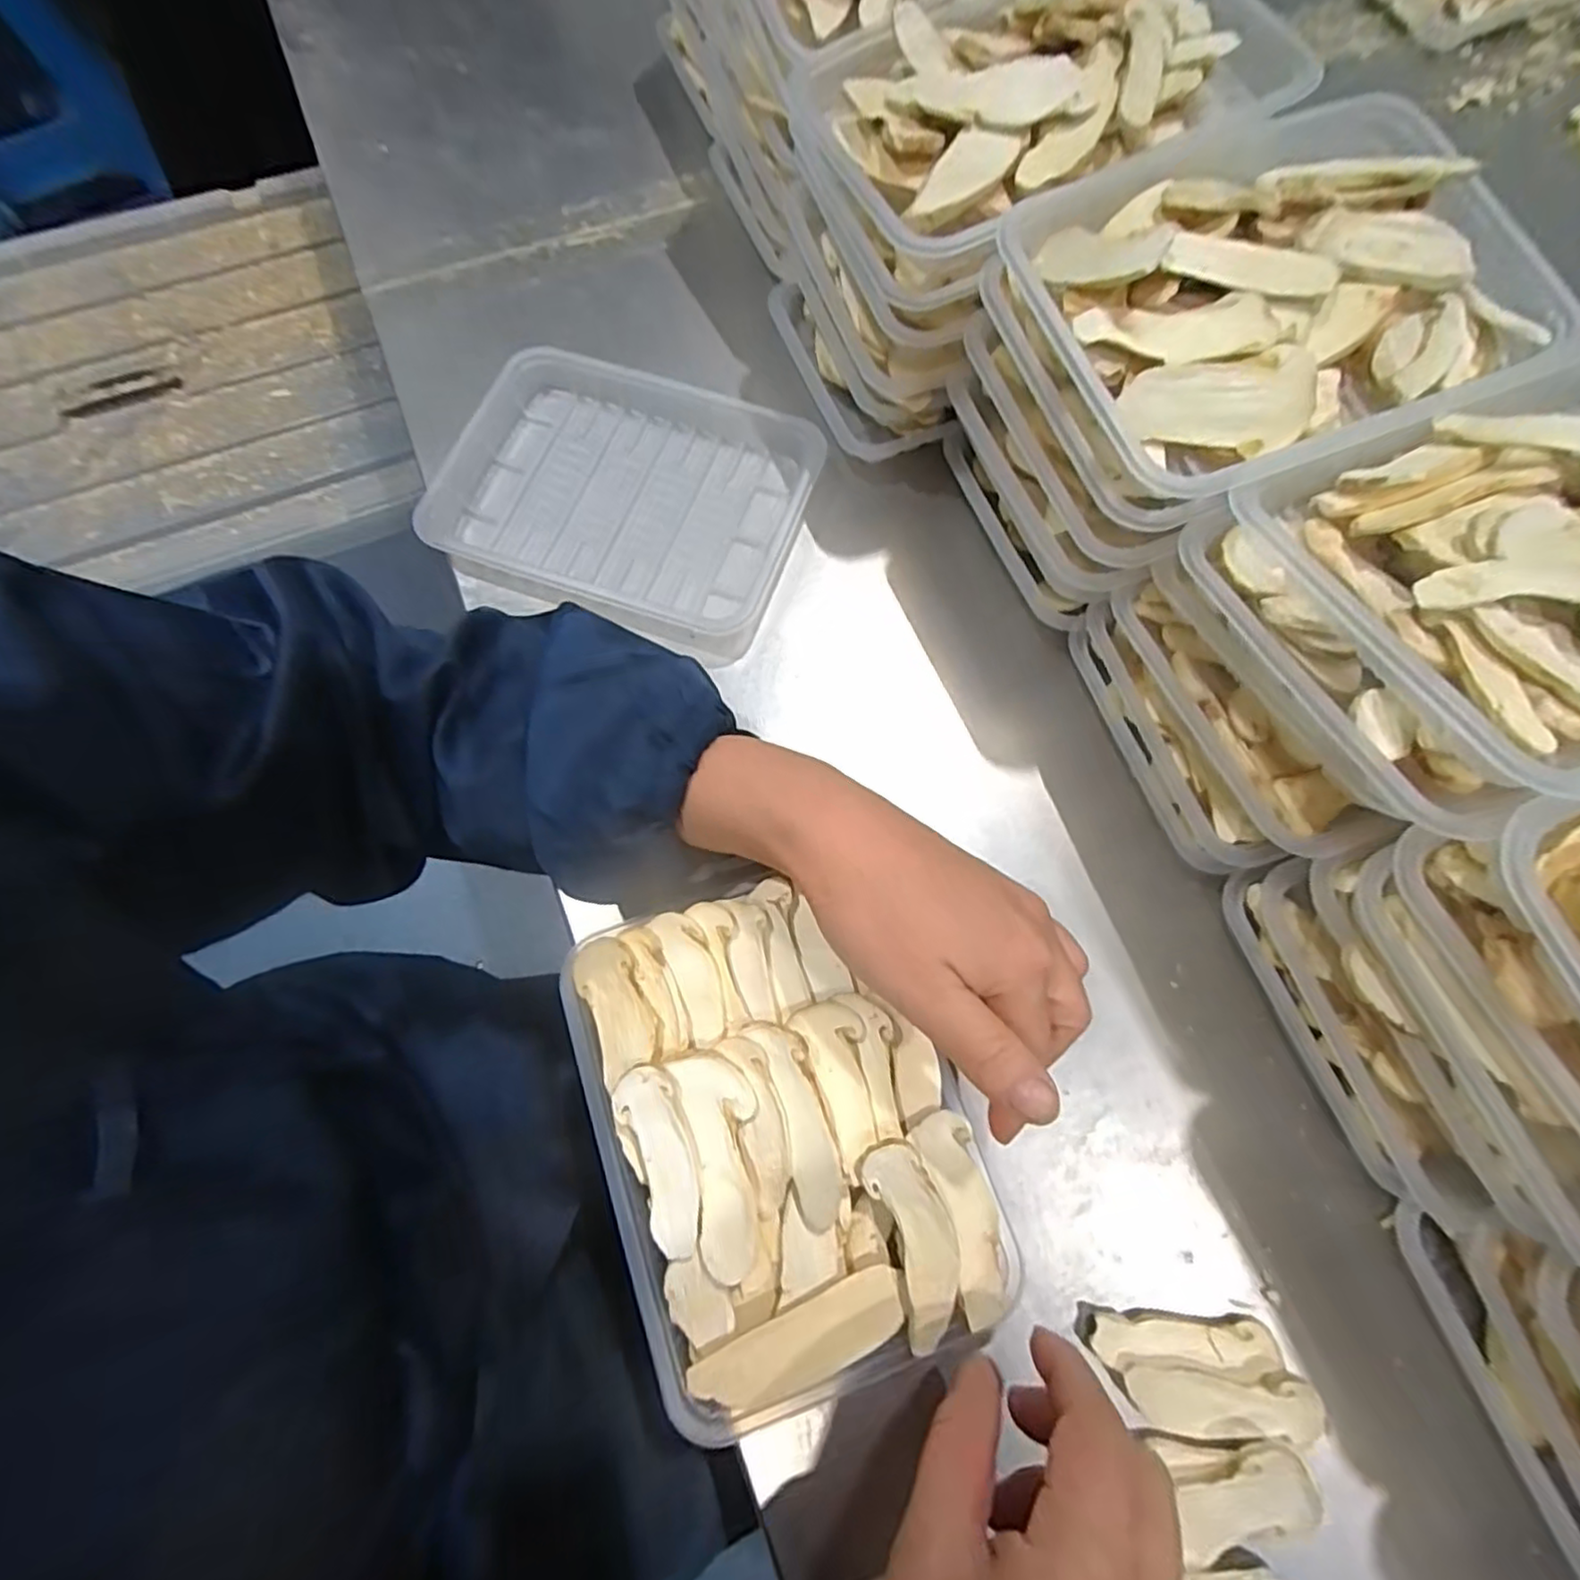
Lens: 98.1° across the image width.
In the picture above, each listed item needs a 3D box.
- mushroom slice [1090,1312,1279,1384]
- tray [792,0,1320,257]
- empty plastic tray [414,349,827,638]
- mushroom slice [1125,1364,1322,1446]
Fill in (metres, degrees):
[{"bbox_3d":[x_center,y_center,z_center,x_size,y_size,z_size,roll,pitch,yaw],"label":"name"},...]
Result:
[{"bbox_3d":[0.149,0.210,0.258,0.069,0.004,0.017,3,57,-2],"label":"mushroom slice"},{"bbox_3d":[0.110,-0.297,0.289,0.186,0.040,0.133,-22,73,-8],"label":"tray"},{"bbox_3d":[-0.089,-0.159,0.364,0.183,0.017,0.139,18,74,4],"label":"empty plastic tray"},{"bbox_3d":[0.159,0.226,0.254,0.068,0.013,0.021,5,73,0],"label":"mushroom slice"}]

